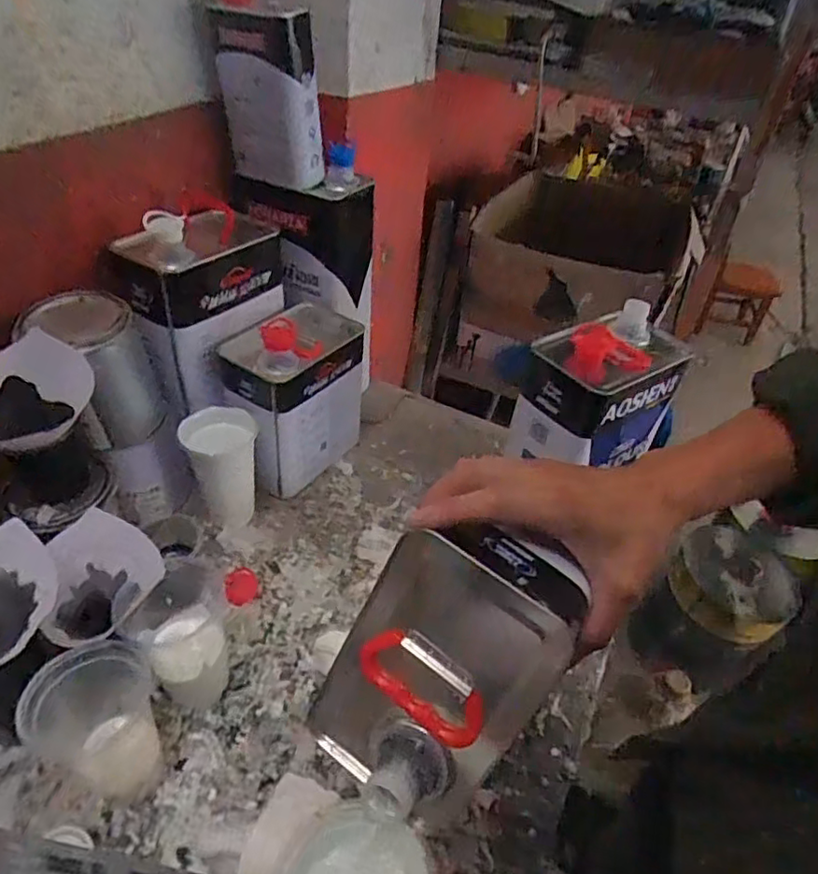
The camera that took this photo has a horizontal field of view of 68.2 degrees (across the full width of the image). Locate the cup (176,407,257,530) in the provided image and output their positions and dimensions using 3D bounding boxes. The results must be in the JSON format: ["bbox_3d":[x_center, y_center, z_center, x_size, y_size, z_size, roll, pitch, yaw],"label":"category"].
[{"bbox_3d":[-0.219,0.040,0.719,0.079,0.136,0.082,4,40,-3],"label":"cup"}]

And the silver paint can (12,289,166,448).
[{"bbox_3d":[-0.326,-0.073,0.635,0.098,0.140,0.103,25,43,20],"label":"silver paint can"}]

